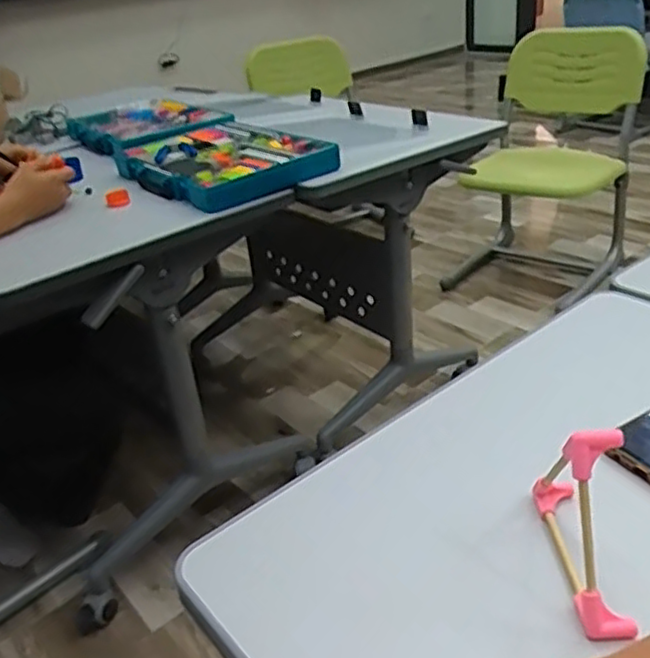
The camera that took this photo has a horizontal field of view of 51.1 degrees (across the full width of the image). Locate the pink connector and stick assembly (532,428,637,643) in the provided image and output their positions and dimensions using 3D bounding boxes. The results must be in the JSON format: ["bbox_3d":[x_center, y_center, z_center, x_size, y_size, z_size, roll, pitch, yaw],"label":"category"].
[{"bbox_3d":[0.143,0.092,0.372,0.027,0.087,0.104,-4,29,4],"label":"pink connector and stick assembly"}]

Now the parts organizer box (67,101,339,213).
[{"bbox_3d":[-0.297,-0.371,1.350,0.302,0.049,0.764,-23,33,-26],"label":"parts organizer box"}]

